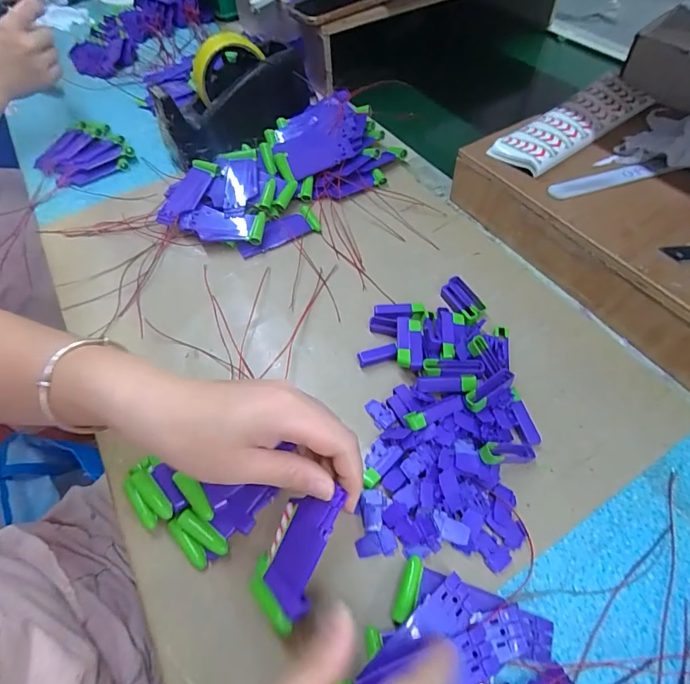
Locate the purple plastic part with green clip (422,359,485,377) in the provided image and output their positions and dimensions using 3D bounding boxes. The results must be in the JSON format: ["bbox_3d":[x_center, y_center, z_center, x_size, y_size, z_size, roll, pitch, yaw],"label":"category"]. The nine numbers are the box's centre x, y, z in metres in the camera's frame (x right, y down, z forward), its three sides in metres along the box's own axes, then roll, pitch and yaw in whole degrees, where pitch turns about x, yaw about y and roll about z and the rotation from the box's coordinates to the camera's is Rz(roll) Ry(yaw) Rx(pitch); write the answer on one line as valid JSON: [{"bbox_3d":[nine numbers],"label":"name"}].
[{"bbox_3d":[0.085,0.021,0.320,0.047,0.005,0.014,1,56,4],"label":"purple plastic part with green clip"}]

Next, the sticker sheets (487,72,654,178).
[{"bbox_3d":[0.231,-0.223,0.409,0.179,0.018,0.055,-34,62,-16],"label":"sticker sheets"}]

